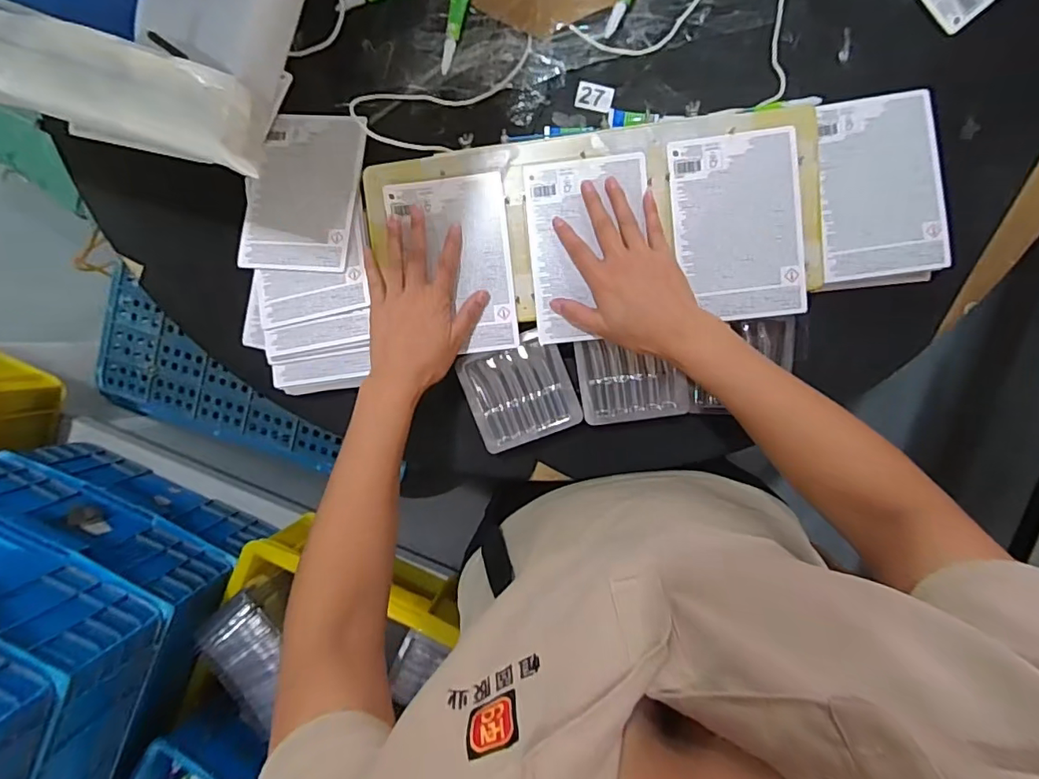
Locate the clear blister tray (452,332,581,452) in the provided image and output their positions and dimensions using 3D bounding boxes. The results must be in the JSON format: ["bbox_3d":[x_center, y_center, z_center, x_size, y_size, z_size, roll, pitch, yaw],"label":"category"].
[{"bbox_3d":[0.000,0.002,0.536,0.103,0.015,0.104,-21,93,7],"label":"clear blister tray"}]

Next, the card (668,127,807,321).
[{"bbox_3d":[0.203,-0.151,0.495,0.113,0.005,0.168,-6,94,6],"label":"card"}]

